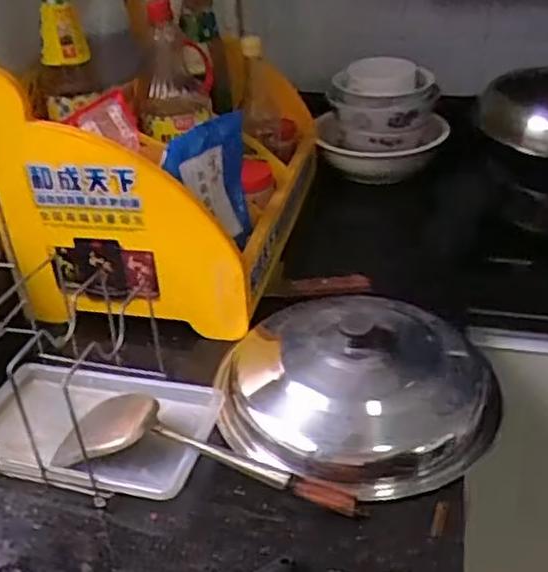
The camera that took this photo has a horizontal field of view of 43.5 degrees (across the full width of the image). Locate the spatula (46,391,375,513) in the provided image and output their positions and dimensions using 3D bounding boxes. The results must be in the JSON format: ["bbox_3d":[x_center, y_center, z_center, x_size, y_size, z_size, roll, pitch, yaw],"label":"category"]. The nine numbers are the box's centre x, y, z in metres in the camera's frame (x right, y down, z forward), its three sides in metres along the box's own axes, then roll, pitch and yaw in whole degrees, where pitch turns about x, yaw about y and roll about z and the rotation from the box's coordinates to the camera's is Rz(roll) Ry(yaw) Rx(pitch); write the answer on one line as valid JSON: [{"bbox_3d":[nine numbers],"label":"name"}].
[{"bbox_3d":[-0.065,0.164,0.696,0.304,0.069,0.081,3,34,9],"label":"spatula"}]

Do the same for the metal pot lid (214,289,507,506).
[{"bbox_3d":[0.090,0.099,0.778,0.308,0.078,0.286,-2,33,1],"label":"metal pot lid"}]

